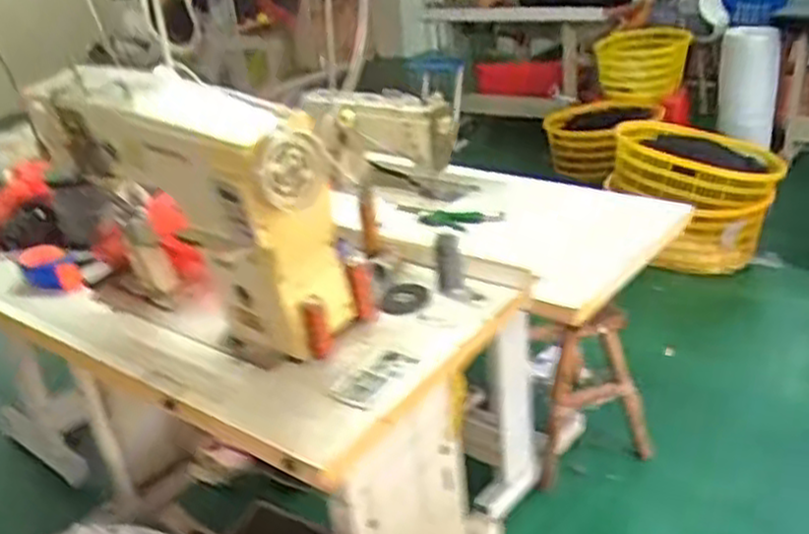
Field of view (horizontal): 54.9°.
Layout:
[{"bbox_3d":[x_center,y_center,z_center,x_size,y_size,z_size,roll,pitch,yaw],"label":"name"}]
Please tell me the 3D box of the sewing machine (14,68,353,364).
[{"bbox_3d":[-0.358,-0.105,1.353,0.587,0.406,0.199,13,33,33],"label":"sewing machine"}]

